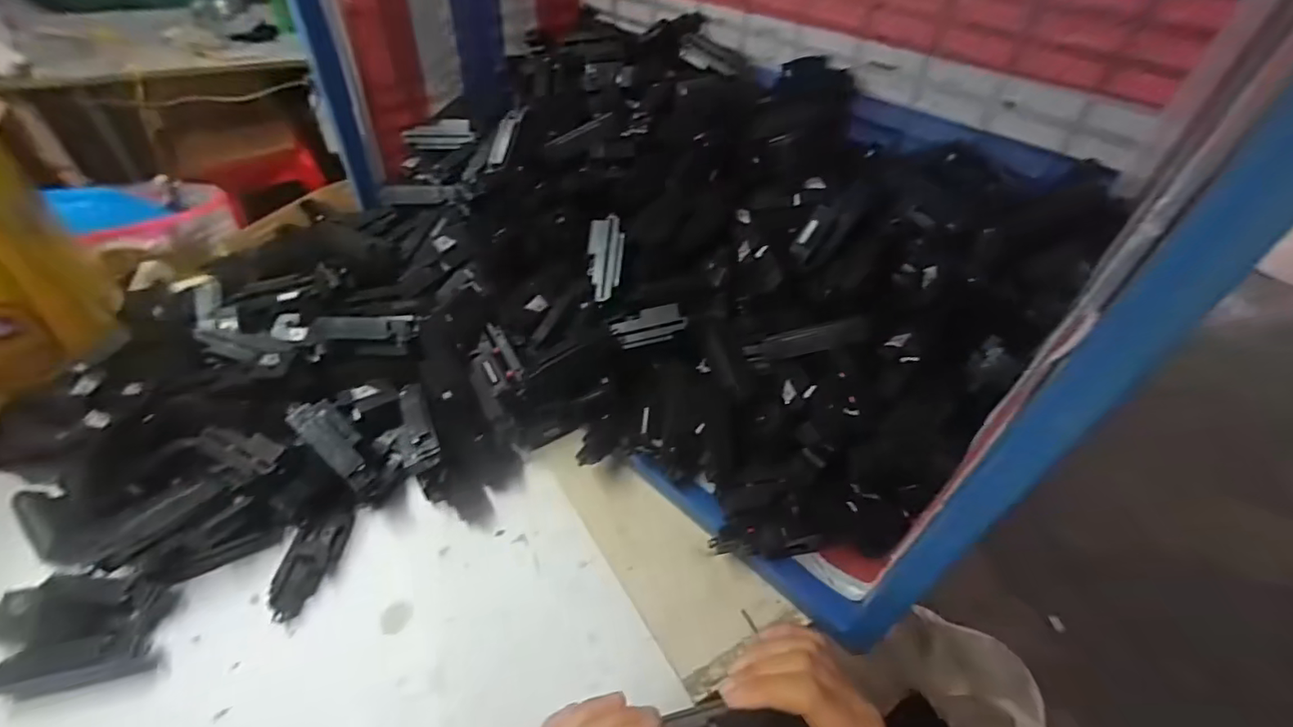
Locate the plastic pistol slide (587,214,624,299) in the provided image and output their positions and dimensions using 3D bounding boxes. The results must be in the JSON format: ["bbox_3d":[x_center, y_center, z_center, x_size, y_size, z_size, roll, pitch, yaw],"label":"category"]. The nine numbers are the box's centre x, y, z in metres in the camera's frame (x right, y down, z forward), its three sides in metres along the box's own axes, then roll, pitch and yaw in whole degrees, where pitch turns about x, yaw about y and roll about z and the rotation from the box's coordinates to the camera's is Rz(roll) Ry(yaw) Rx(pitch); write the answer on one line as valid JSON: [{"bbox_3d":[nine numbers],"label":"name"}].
[{"bbox_3d":[-0.045,-0.113,0.588,0.039,0.005,0.093,3,81,6],"label":"plastic pistol slide"}]

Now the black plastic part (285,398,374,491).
[{"bbox_3d":[-0.284,0.072,0.500,0.038,0.020,0.097,-37,85,-31],"label":"black plastic part"}]

